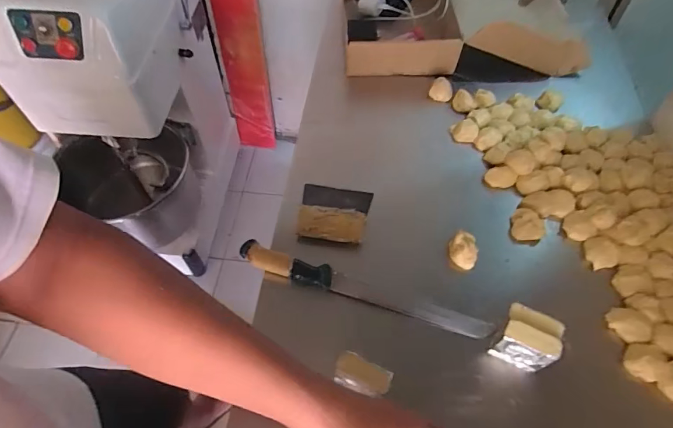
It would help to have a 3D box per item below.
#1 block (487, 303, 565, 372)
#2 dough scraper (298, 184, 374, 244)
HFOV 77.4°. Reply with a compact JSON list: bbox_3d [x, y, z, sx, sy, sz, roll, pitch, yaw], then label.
[{"bbox_3d":[0.223,0.147,0.496,0.059,0.057,0.049,24,59,14],"label":"block"},{"bbox_3d":[-0.004,-0.004,0.613,0.098,0.016,0.095,8,57,4],"label":"dough scraper"}]

